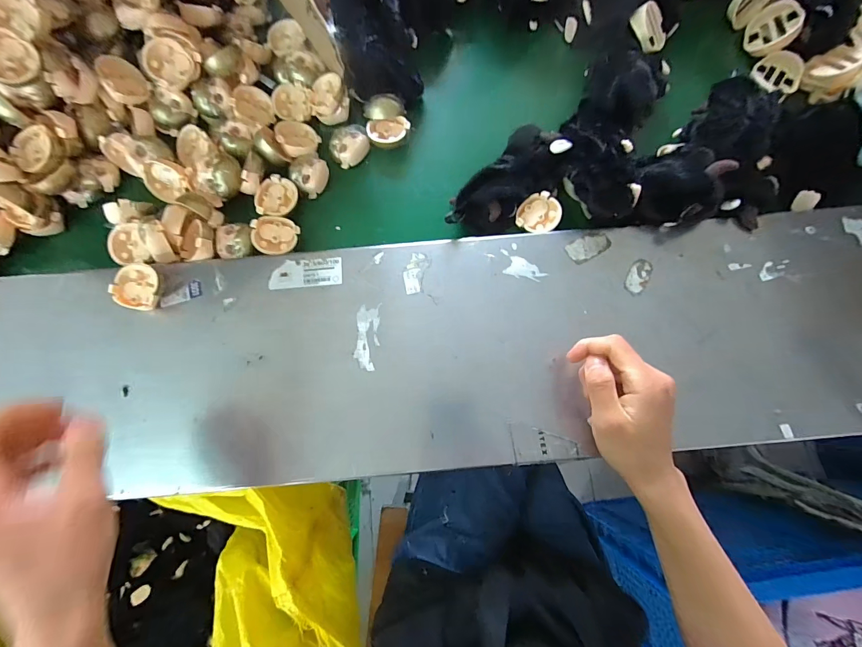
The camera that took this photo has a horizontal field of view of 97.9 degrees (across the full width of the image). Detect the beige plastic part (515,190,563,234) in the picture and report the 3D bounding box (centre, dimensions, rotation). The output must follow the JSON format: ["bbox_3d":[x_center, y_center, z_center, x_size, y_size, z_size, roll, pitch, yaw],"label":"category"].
[{"bbox_3d":[0.124,-0.126,0.435,0.051,0.010,0.047,0,77,0],"label":"beige plastic part"}]

